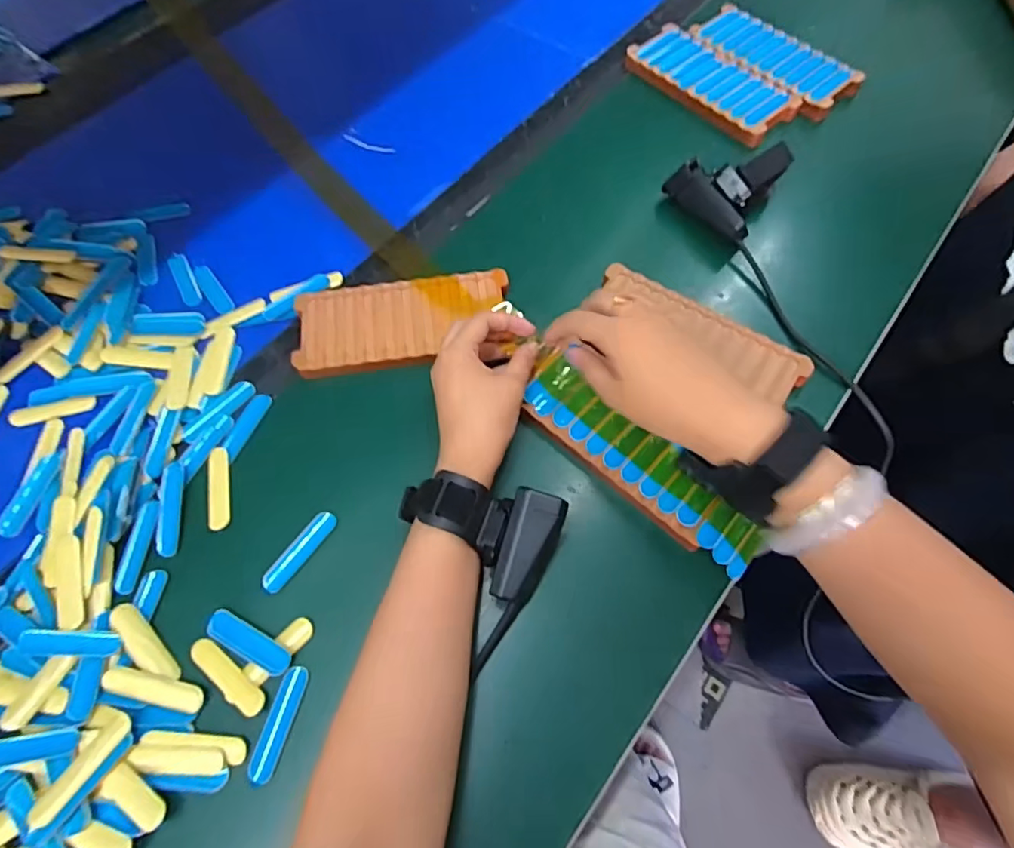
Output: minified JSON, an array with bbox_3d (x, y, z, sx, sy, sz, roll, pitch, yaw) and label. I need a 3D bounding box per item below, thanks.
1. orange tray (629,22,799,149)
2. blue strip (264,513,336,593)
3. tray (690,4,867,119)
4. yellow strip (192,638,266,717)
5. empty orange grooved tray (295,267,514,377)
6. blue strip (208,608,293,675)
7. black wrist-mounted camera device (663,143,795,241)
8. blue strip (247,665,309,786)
[{"bbox_3d":[0.207,-0.350,0.557,0.080,0.021,0.170,-40,70,-15],"label":"orange tray"},{"bbox_3d":[-0.144,0.087,0.372,0.017,0.006,0.063,32,70,16],"label":"blue strip"},{"bbox_3d":[0.283,-0.387,0.571,0.074,0.017,0.172,-38,69,-15],"label":"tray"},{"bbox_3d":[-0.176,0.158,0.337,0.062,0.004,0.015,34,70,16],"label":"yellow strip"},{"bbox_3d":[-0.085,-0.083,0.443,0.169,0.017,0.077,-7,65,-1],"label":"empty orange grooved tray"},{"bbox_3d":[-0.165,0.139,0.343,0.063,0.004,0.016,26,68,13],"label":"blue strip"},{"bbox_3d":[0.203,-0.212,0.477,0.095,0.046,0.078,-38,69,-15],"label":"black wrist-mounted camera device"},{"bbox_3d":[-0.139,0.181,0.326,0.014,0.006,0.064,14,66,8],"label":"blue strip"}]

